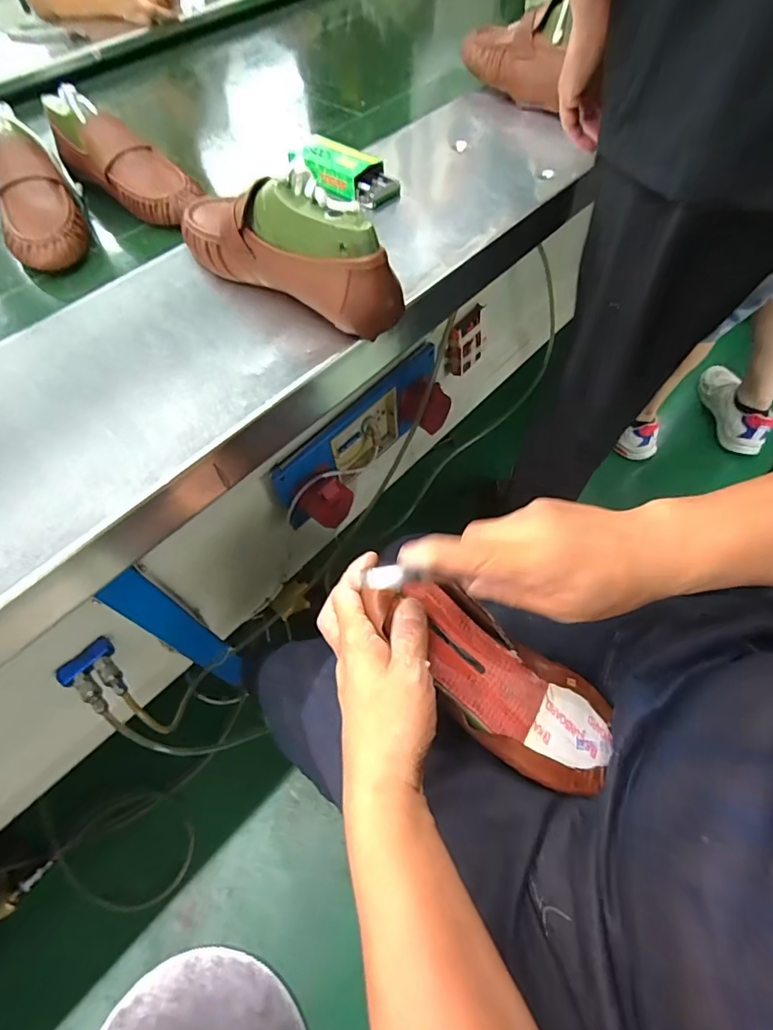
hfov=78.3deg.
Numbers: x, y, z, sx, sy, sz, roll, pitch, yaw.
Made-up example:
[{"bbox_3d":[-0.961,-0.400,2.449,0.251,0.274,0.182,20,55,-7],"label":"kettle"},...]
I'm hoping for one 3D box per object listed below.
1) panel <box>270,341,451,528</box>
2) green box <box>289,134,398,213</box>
[{"bbox_3d":[-0.021,-0.117,0.785,0.092,0.139,0.346,36,67,22],"label":"panel"},{"bbox_3d":[-0.048,-0.393,0.548,0.126,0.043,0.059,39,68,23],"label":"green box"}]

